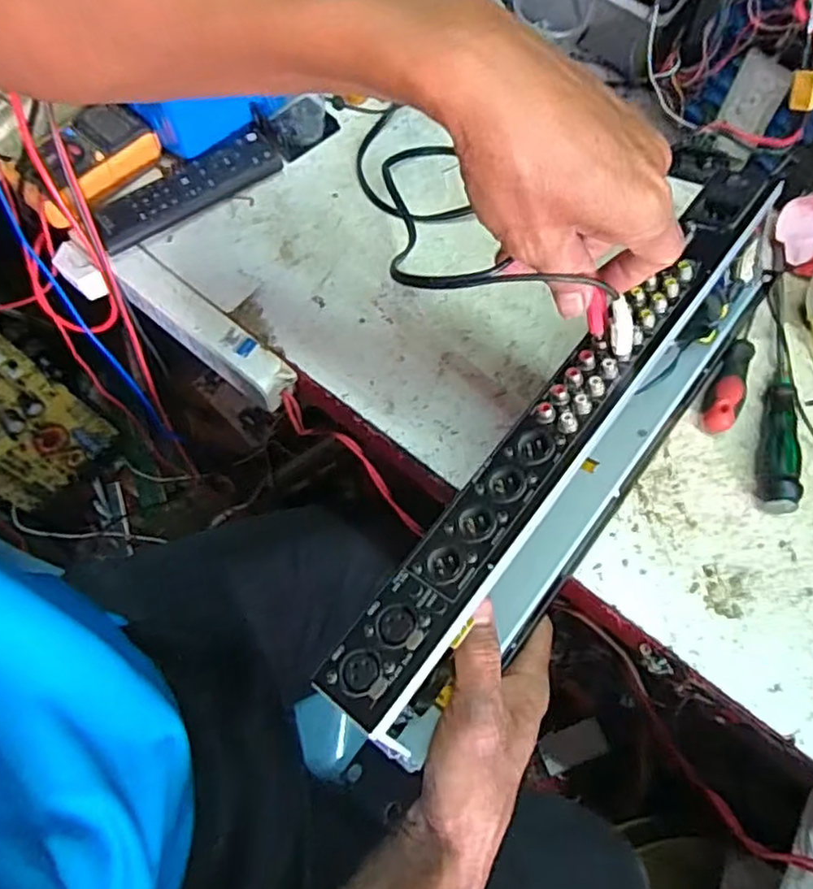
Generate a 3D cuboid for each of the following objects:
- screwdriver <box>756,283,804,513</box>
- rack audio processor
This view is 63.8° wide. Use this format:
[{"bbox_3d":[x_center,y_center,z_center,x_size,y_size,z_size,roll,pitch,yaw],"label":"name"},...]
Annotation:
[{"bbox_3d":[0.271,-0.036,0.472,0.023,0.023,0.178,14,68,6],"label":"screwdriver"},{"bbox_3d":[0.111,0.013,0.405,0.058,0.147,0.400,33,71,28],"label":"rack audio processor"}]

